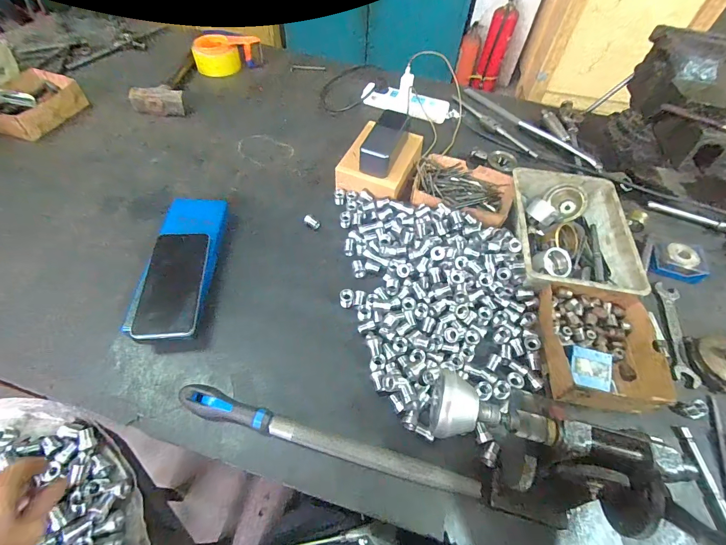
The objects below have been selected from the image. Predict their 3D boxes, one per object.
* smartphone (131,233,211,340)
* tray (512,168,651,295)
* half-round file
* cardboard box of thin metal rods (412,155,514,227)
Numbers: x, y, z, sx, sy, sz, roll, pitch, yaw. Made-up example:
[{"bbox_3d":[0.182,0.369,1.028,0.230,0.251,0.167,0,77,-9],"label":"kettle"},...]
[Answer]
[{"bbox_3d":[-0.263,0.013,0.490,0.076,0.013,0.173,2,55,-14],"label":"smartphone"},{"bbox_3d":[0.336,-0.065,0.583,0.170,0.063,0.239,11,54,3],"label":"tray"},{"bbox_3d":[-0.042,0.196,0.405,0.350,0.028,0.024,15,54,6],"label":"half-round file"},{"bbox_3d":[0.182,-0.145,0.645,0.183,0.043,0.137,17,55,7],"label":"cardboard box of thin metal rods"}]

